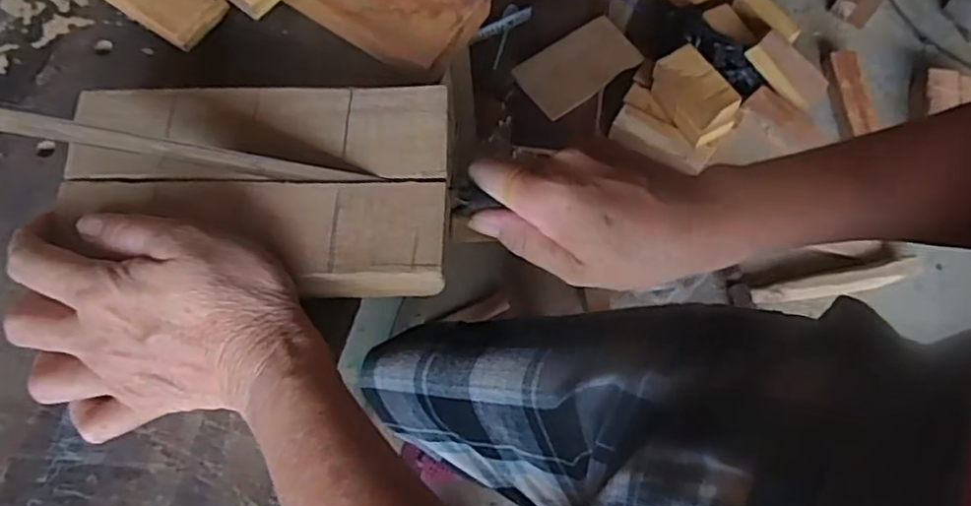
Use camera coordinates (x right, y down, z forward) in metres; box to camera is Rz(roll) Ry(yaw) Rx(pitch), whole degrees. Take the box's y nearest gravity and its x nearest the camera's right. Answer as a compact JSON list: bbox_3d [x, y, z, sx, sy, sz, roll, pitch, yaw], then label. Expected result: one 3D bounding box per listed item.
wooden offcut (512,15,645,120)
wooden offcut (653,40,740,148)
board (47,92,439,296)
[{"bbox_3d":[0.161,-0.325,1.149,0.195,0.010,0.113,-35,86,-6],"label":"wooden offcut"},{"bbox_3d":[0.346,-0.257,1.106,0.090,0.094,0.142,-27,71,-9],"label":"wooden offcut"},{"bbox_3d":[-0.108,-0.031,0.321,0.180,0.019,0.101,0,70,1],"label":"board"}]

